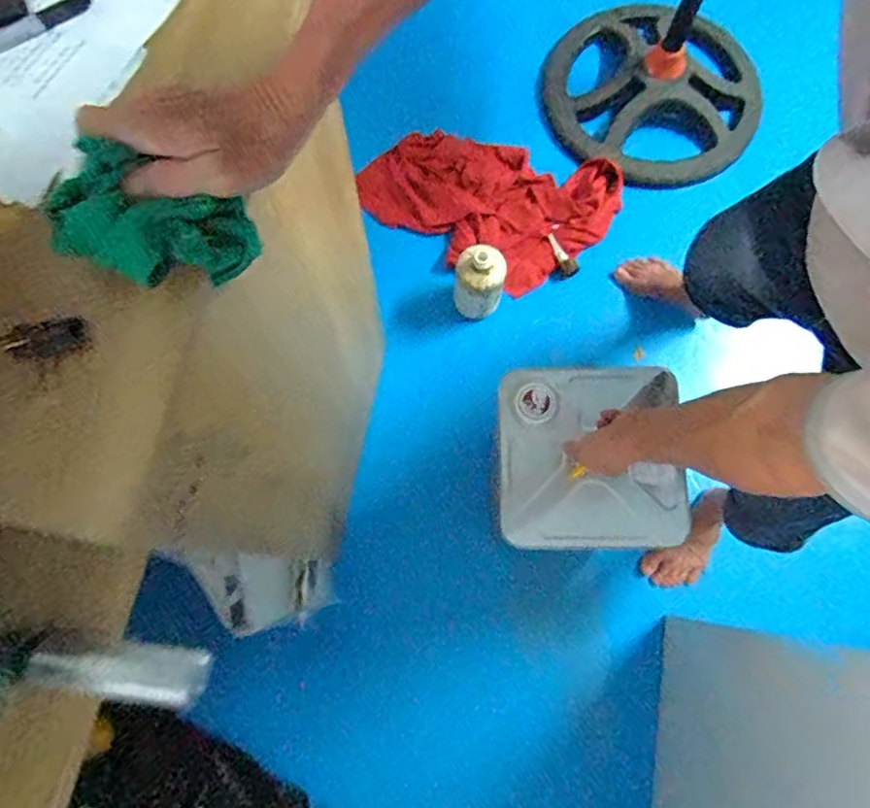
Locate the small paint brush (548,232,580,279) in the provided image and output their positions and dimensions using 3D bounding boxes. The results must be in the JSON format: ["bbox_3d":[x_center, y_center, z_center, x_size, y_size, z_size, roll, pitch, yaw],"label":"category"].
[{"bbox_3d":[0.279,-0.329,1.280,0.038,0.012,0.104,-33,95,-8],"label":"small paint brush"}]

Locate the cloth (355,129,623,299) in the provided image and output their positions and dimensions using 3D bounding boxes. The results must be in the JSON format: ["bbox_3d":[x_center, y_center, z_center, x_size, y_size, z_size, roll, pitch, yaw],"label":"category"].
[{"bbox_3d":[0.103,-0.440,1.284,0.576,0.054,0.335,14,75,5],"label":"cloth"}]

